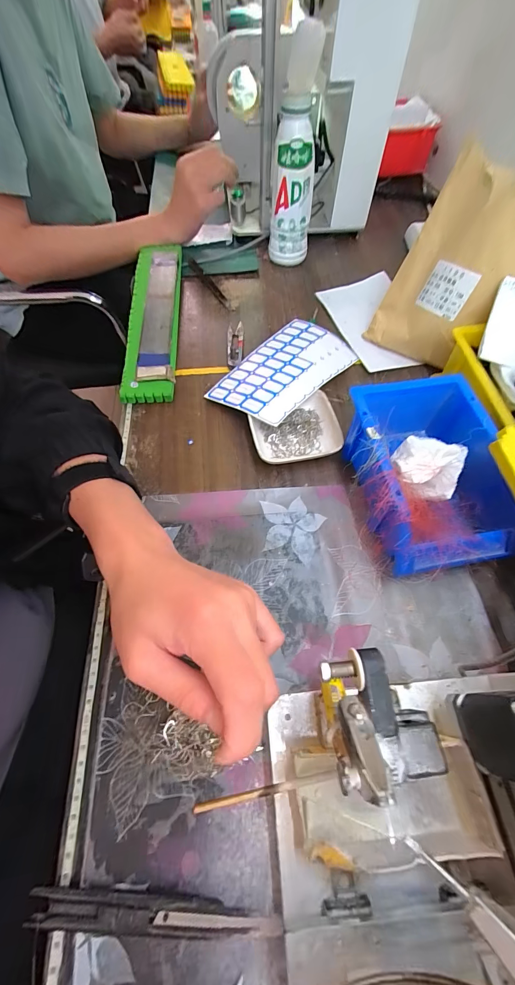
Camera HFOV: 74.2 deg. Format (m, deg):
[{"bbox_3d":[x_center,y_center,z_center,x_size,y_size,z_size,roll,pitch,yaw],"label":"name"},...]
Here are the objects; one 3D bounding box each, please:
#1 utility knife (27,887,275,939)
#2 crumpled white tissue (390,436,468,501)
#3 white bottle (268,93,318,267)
[{"bbox_3d":[-0.066,0.267,0.216,0.155,0.013,0.017,2,61,1],"label":"utility knife"},{"bbox_3d":[0.164,-0.029,0.327,0.058,0.031,0.066,24,64,13],"label":"crumpled white tissue"},{"bbox_3d":[0.051,-0.455,0.521,0.064,0.184,0.049,4,61,2],"label":"white bottle"}]

